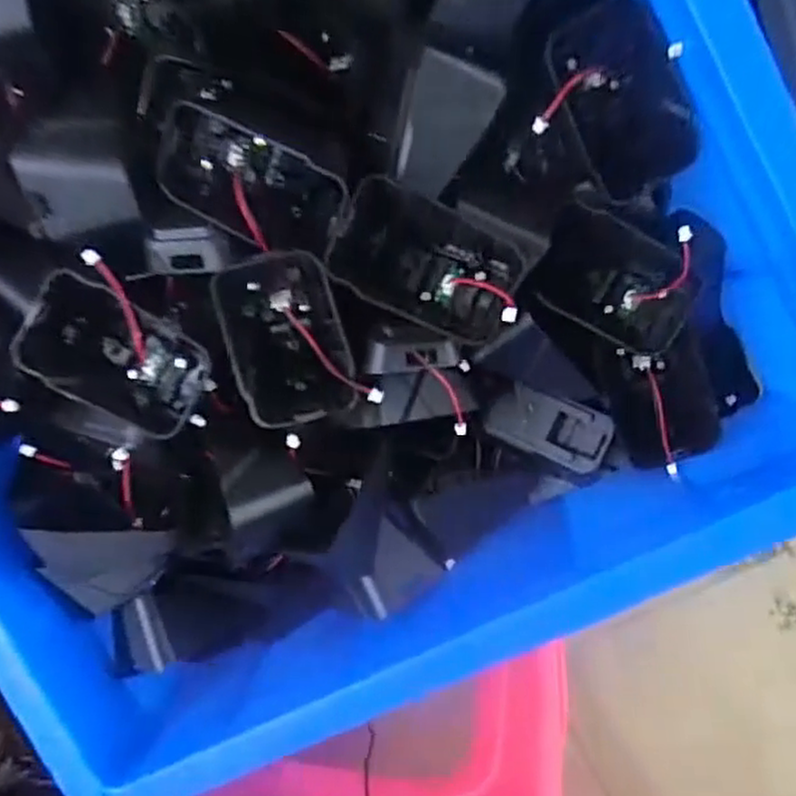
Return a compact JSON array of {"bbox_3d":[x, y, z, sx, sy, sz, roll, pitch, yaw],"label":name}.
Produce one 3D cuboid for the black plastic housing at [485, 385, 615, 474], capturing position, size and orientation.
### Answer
[{"bbox_3d":[0.074,0.014,0.350,0.057,0.013,0.030,25,86,23],"label":"black plastic housing"}]

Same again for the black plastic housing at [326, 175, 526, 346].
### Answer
[{"bbox_3d":[0.013,-0.053,0.281,0.071,0.027,0.045,25,101,-2],"label":"black plastic housing"}]

